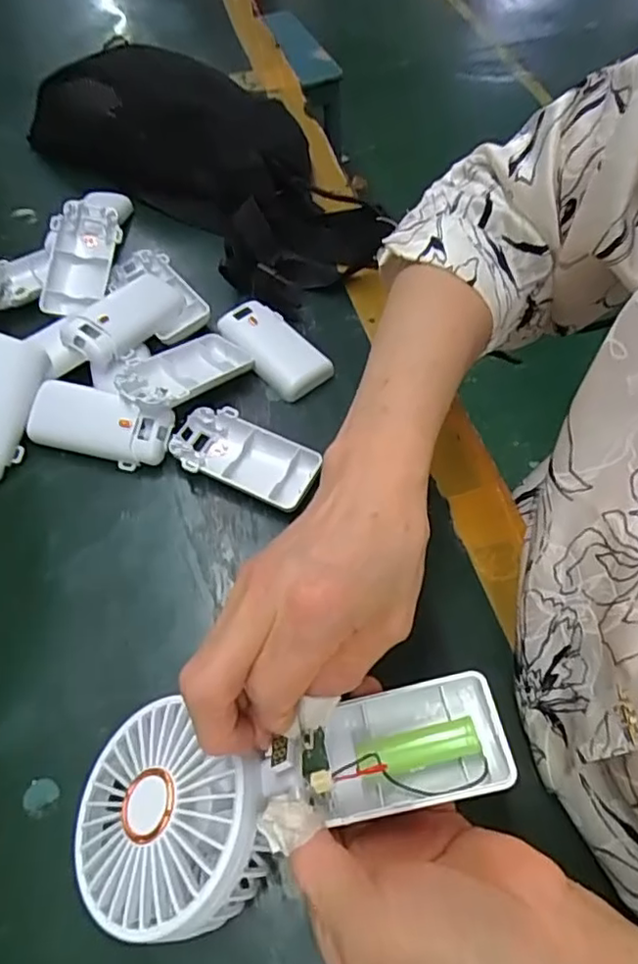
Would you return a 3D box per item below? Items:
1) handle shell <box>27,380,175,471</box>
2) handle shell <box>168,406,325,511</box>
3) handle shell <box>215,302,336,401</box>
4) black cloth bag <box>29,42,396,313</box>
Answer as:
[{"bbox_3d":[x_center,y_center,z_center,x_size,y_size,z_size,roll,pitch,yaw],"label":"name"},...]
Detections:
[{"bbox_3d":[-0.143,-0.038,0.393,0.094,0.026,0.039,14,59,9],"label":"handle shell"},{"bbox_3d":[-0.048,-0.015,0.393,0.097,0.016,0.050,20,60,13],"label":"handle shell"},{"bbox_3d":[-0.032,-0.101,0.445,0.044,0.013,0.092,-34,63,-19],"label":"handle shell"},{"bbox_3d":[-0.090,-0.288,0.524,0.171,0.064,0.363,-40,65,-21],"label":"black cloth bag"}]

